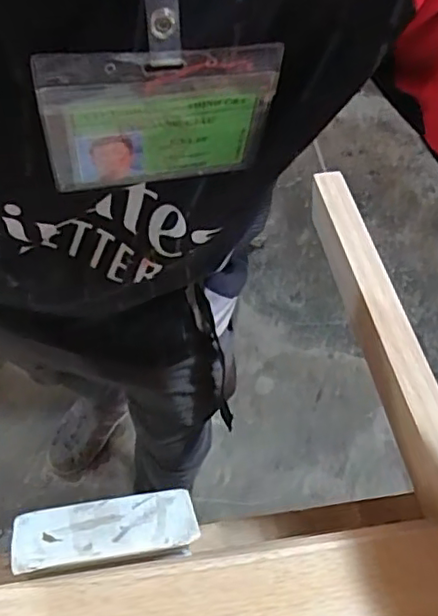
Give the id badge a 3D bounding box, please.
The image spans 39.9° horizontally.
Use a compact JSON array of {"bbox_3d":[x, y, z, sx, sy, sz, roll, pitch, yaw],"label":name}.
[{"bbox_3d":[-0.027,-0.083,0.273,0.100,0.083,0.004,-9,66,-11],"label":"id badge"}]

